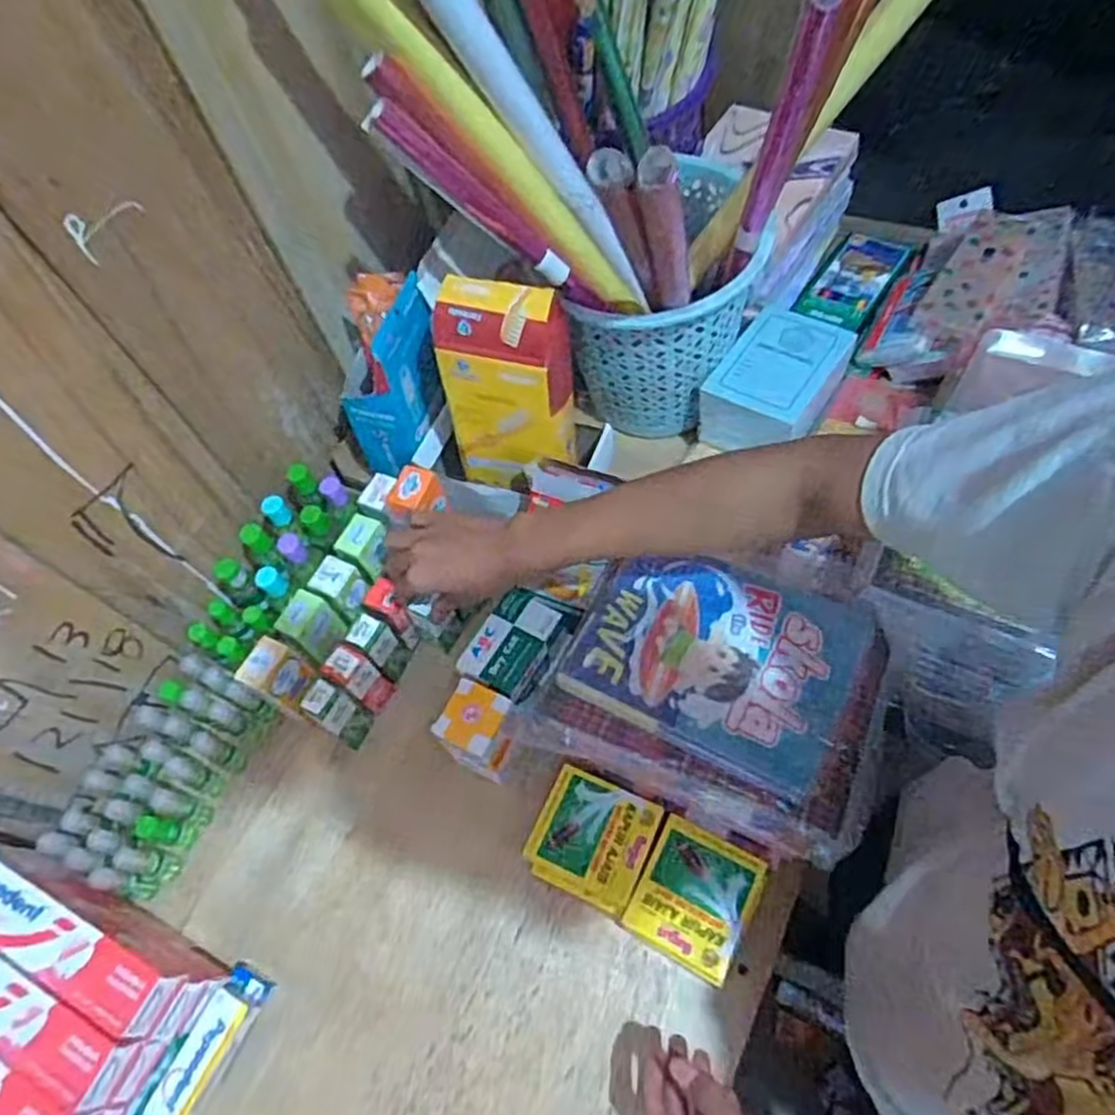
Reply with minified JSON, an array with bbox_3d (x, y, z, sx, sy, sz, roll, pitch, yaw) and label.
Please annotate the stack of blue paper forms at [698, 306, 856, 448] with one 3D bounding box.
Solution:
[{"bbox_3d":[0.240,-0.190,0.810,0.113,0.062,0.171,28,69,22],"label":"stack of blue paper forms"}]

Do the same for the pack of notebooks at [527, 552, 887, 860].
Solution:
[{"bbox_3d":[0.127,0.102,0.622,0.241,0.054,0.197,19,65,18],"label":"pack of notebooks"}]

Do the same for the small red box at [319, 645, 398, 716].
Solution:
[{"bbox_3d":[-0.189,0.117,0.718,0.034,0.092,0.037,26,68,21],"label":"small red box"}]

